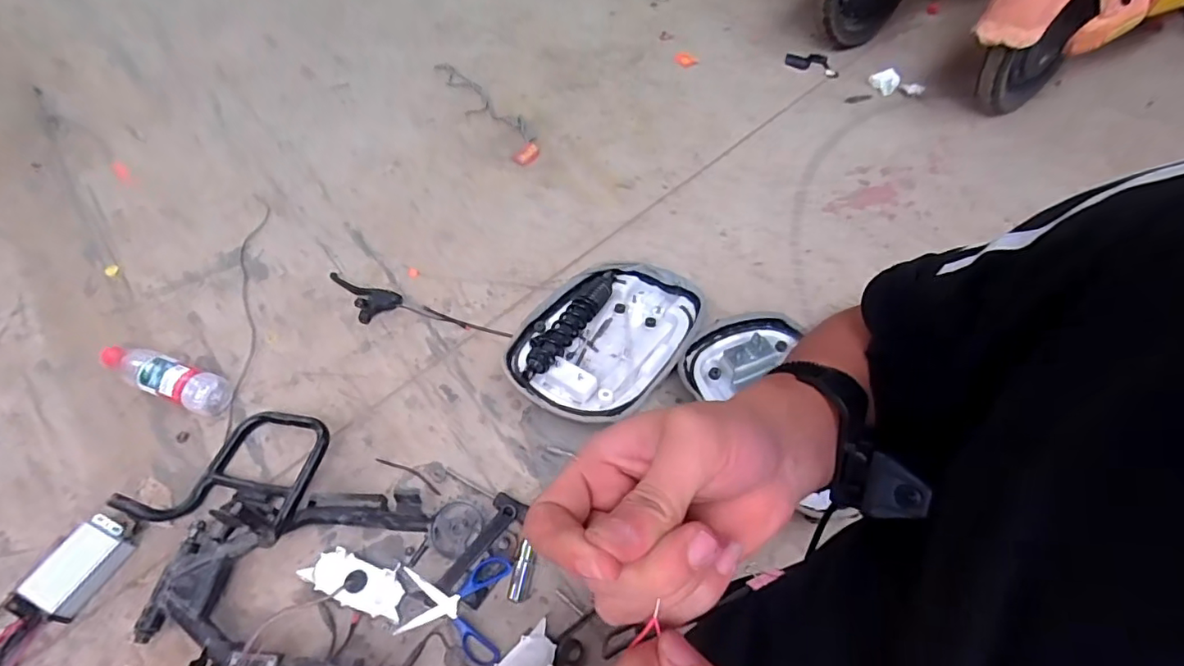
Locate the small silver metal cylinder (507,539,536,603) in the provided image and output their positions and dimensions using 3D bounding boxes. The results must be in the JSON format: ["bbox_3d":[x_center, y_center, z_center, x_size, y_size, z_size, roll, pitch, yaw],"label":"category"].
[{"bbox_3d":[-0.095,0.330,0.745,0.026,0.024,0.074,11,57,3],"label":"small silver metal cylinder"}]

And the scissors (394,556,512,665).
[{"bbox_3d":[-0.184,0.358,0.710,0.142,0.019,0.124,6,57,0],"label":"scissors"}]

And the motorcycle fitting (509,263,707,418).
[{"bbox_3d":[0.020,-0.002,0.933,0.267,0.068,0.352,29,60,14],"label":"motorcycle fitting"}]

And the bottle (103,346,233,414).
[{"bbox_3d":[-0.690,0.066,0.865,0.222,0.054,0.066,19,58,8],"label":"bottle"}]

